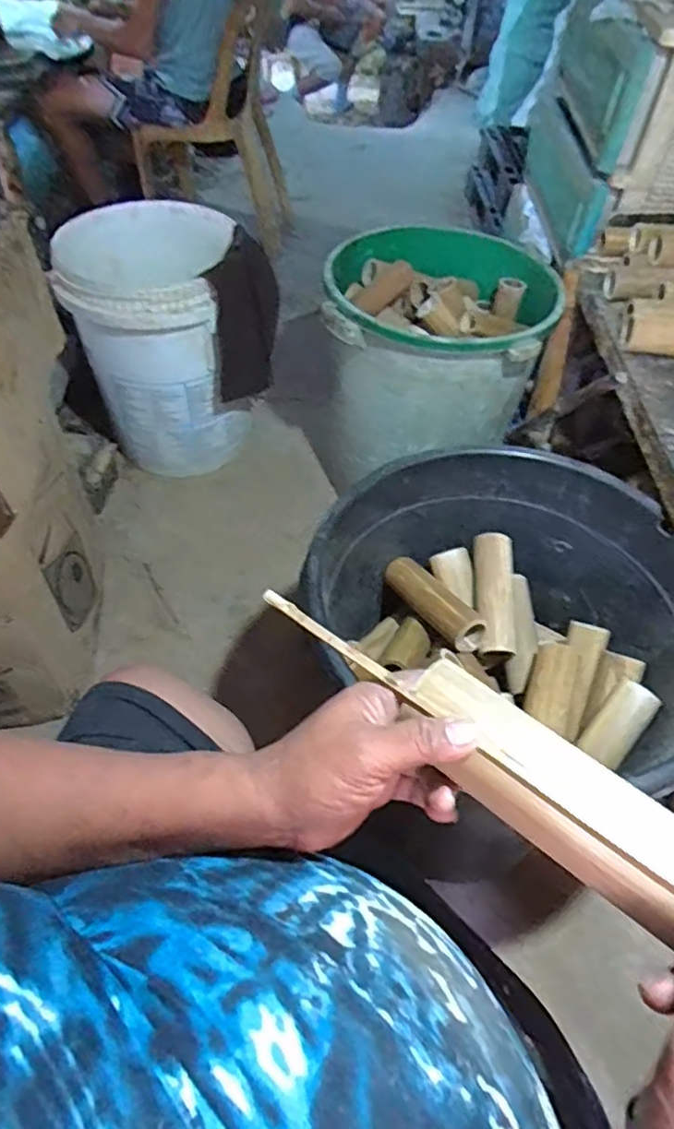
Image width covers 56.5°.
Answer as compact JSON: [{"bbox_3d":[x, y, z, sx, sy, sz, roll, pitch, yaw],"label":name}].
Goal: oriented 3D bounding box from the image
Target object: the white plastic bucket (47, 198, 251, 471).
[{"bbox_3d":[-0.418,-0.506,1.499,0.369,0.509,0.385,3,51,-3],"label":"white plastic bucket"}]

